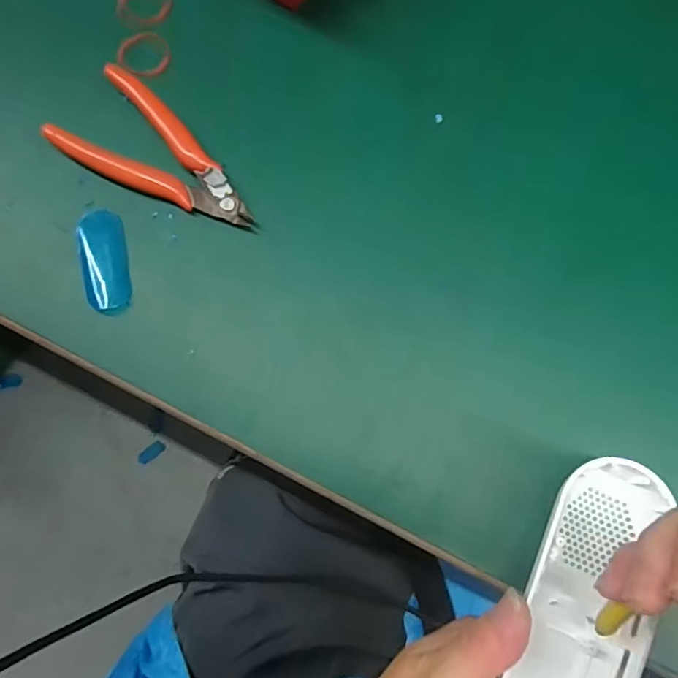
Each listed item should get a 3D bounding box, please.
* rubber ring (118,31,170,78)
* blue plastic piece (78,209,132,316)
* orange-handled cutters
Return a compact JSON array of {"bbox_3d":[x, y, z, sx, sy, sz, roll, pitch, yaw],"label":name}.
[{"bbox_3d":[-0.112,-0.163,0.291,0.033,0.004,0.031,-1,69,2],"label":"rubber ring"},{"bbox_3d":[-0.125,-0.041,0.272,0.024,0.006,0.058,-11,79,-3],"label":"blue plastic piece"},{"bbox_3d":[-0.098,-0.096,0.275,0.116,0.012,0.055,39,81,7],"label":"orange-handled cutters"}]

